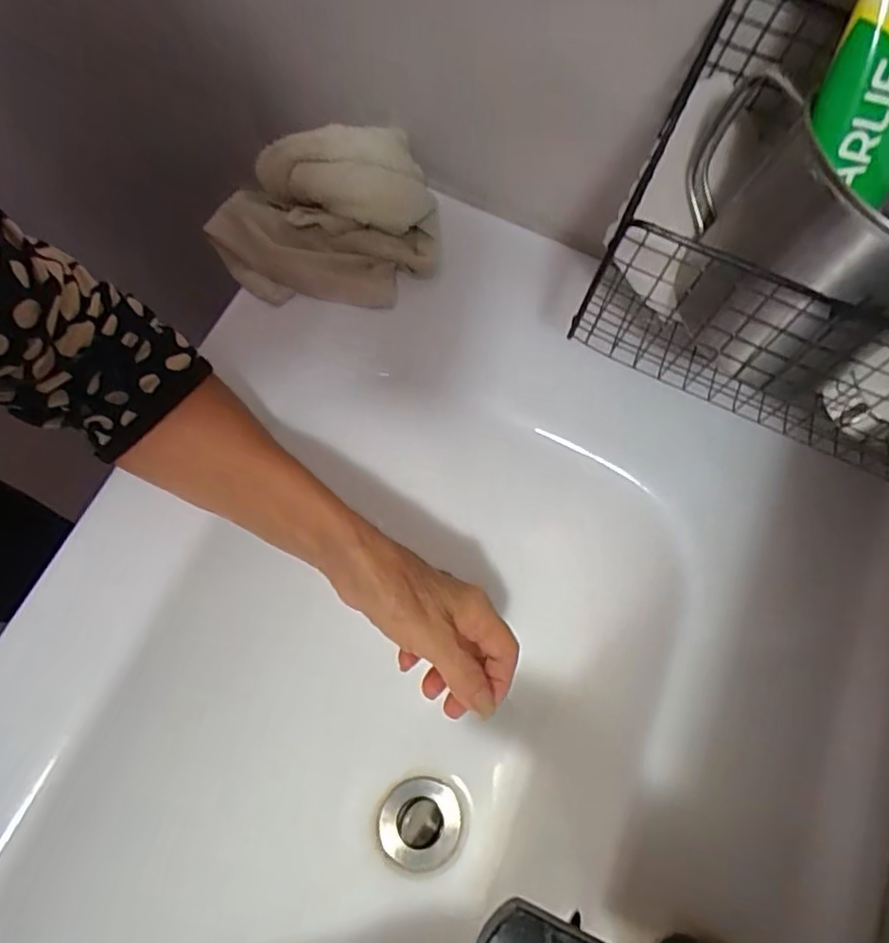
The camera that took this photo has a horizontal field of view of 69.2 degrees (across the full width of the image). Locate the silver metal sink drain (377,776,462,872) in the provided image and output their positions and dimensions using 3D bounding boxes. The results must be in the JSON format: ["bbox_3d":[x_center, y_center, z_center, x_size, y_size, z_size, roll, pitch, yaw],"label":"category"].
[{"bbox_3d":[-0.018,0.258,0.472,0.057,0.007,0.058,2,70,-4],"label":"silver metal sink drain"}]

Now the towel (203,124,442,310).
[{"bbox_3d":[-0.082,-0.167,0.428,0.157,0.065,0.095,-1,70,-5],"label":"towel"}]

